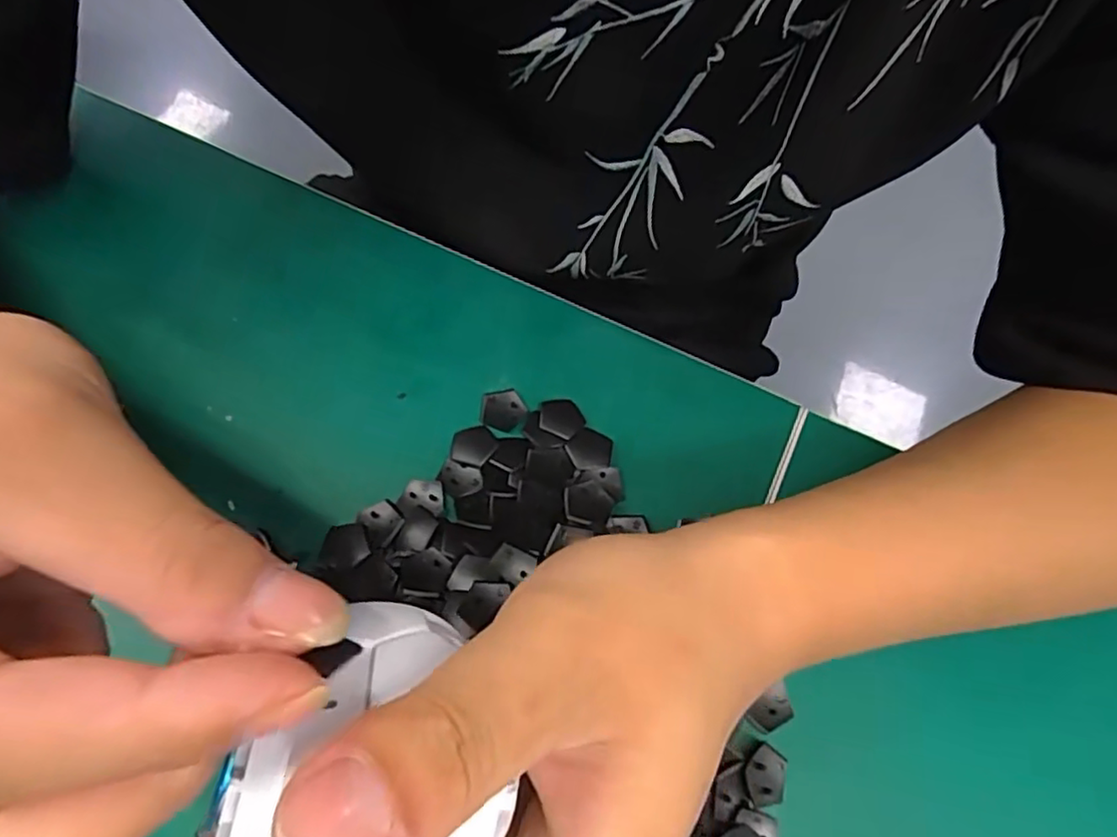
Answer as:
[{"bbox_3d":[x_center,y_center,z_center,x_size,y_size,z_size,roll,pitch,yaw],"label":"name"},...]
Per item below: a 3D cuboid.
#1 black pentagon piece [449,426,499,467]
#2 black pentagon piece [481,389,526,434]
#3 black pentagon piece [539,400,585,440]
[{"bbox_3d":[-0.035,0.010,0.263,0.018,0.004,0.017,18,65,8],"label":"black pentagon piece"},{"bbox_3d":[-0.024,-0.004,0.272,0.019,0.004,0.019,-5,65,-3],"label":"black pentagon piece"},{"bbox_3d":[0.001,0.000,0.271,0.019,0.004,0.017,20,66,8],"label":"black pentagon piece"}]

